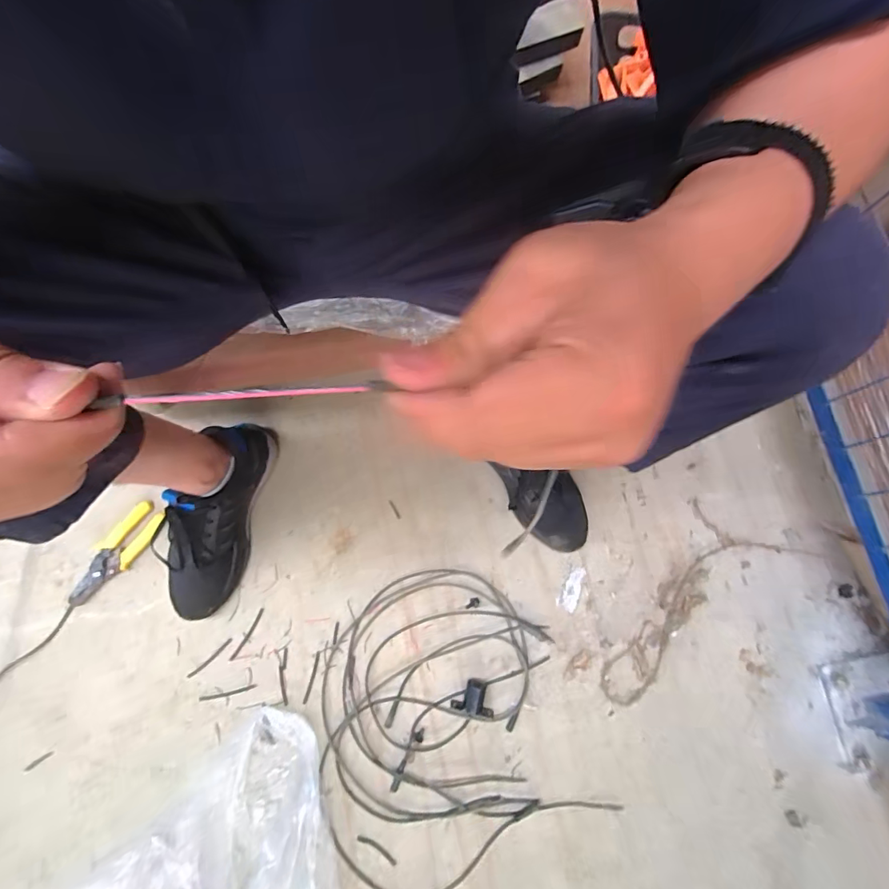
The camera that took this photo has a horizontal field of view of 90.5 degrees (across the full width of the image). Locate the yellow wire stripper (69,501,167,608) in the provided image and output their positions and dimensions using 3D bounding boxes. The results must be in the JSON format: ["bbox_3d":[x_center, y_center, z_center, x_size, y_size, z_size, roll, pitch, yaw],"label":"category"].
[{"bbox_3d":[-0.492,0.163,0.658,0.056,0.011,0.167,31,76,6],"label":"yellow wire stripper"}]

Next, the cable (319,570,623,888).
[{"bbox_3d":[0.002,0.372,0.612,0.344,0.022,0.364,-16,76,-6],"label":"cable"}]

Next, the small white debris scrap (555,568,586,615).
[{"bbox_3d":[0.197,0.219,0.671,0.030,0.004,0.066,32,76,7],"label":"small white debris scrap"}]

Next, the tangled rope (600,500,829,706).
[{"bbox_3d":[0.377,0.214,0.677,0.402,0.010,0.160,-33,78,-10],"label":"tangled rope"}]

